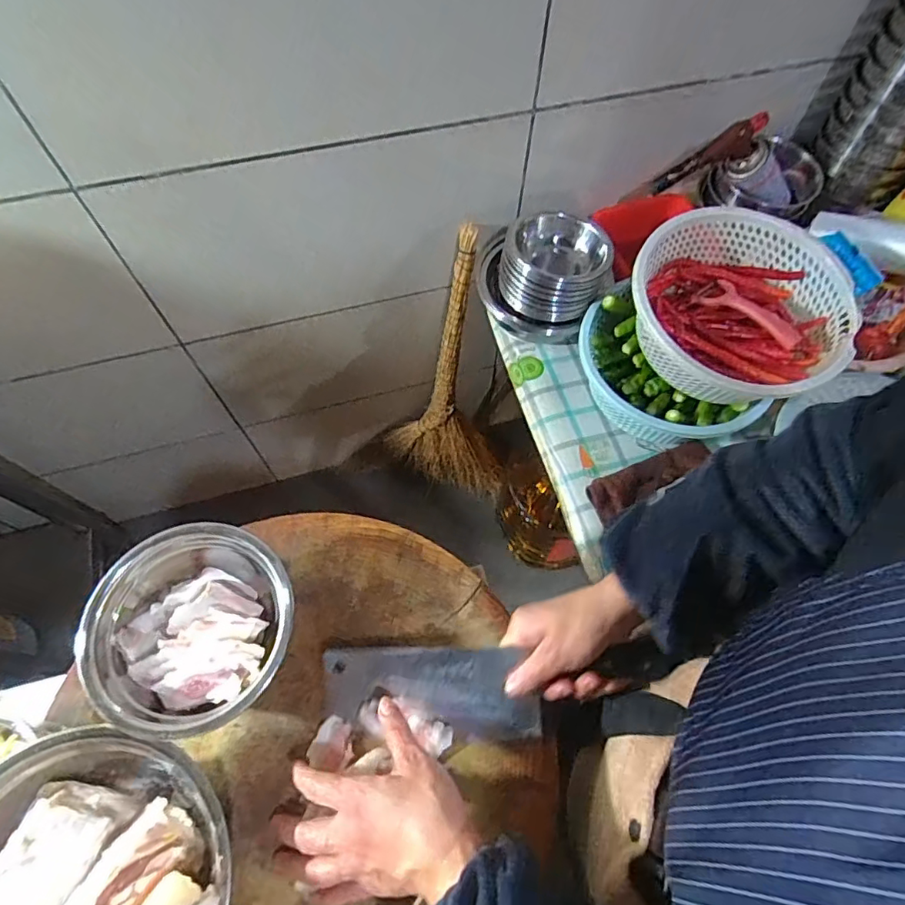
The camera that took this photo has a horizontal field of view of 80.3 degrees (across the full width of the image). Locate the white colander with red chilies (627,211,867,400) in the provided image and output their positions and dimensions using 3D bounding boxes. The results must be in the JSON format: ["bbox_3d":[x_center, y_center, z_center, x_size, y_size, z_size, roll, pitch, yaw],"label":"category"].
[{"bbox_3d":[0.377,-0.187,0.715,0.260,0.095,0.263,0,63,-1],"label":"white colander with red chilies"}]

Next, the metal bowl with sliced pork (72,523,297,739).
[{"bbox_3d":[-0.209,0.146,0.441,0.151,0.071,0.148,0,63,-1],"label":"metal bowl with sliced pork"}]

